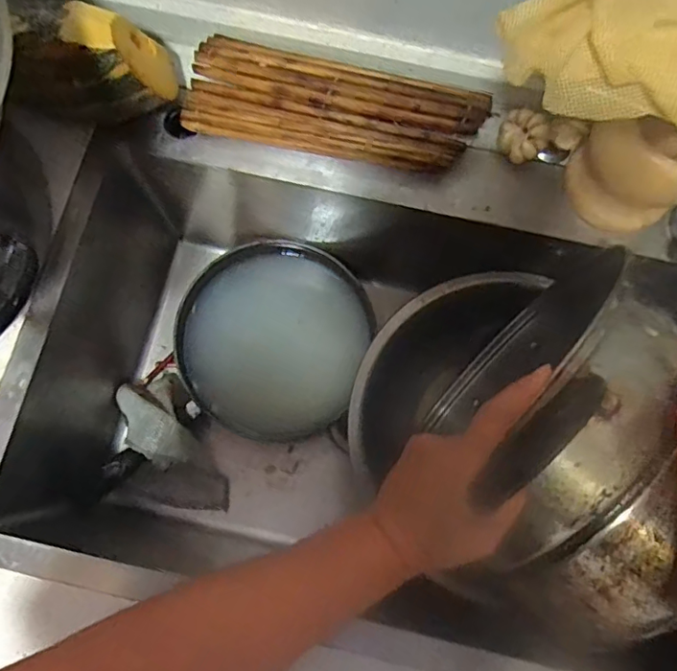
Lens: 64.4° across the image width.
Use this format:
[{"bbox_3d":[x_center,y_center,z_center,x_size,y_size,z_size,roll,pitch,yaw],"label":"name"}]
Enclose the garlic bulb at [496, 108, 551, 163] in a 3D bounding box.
[{"bbox_3d":[0.168,-0.181,0.487,0.043,0.030,0.038,27,78,5],"label":"garlic bulb"}]

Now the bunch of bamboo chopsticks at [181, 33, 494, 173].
[{"bbox_3d":[-0.005,-0.205,0.487,0.268,0.020,0.083,12,103,1],"label":"bunch of bamboo chopsticks"}]

